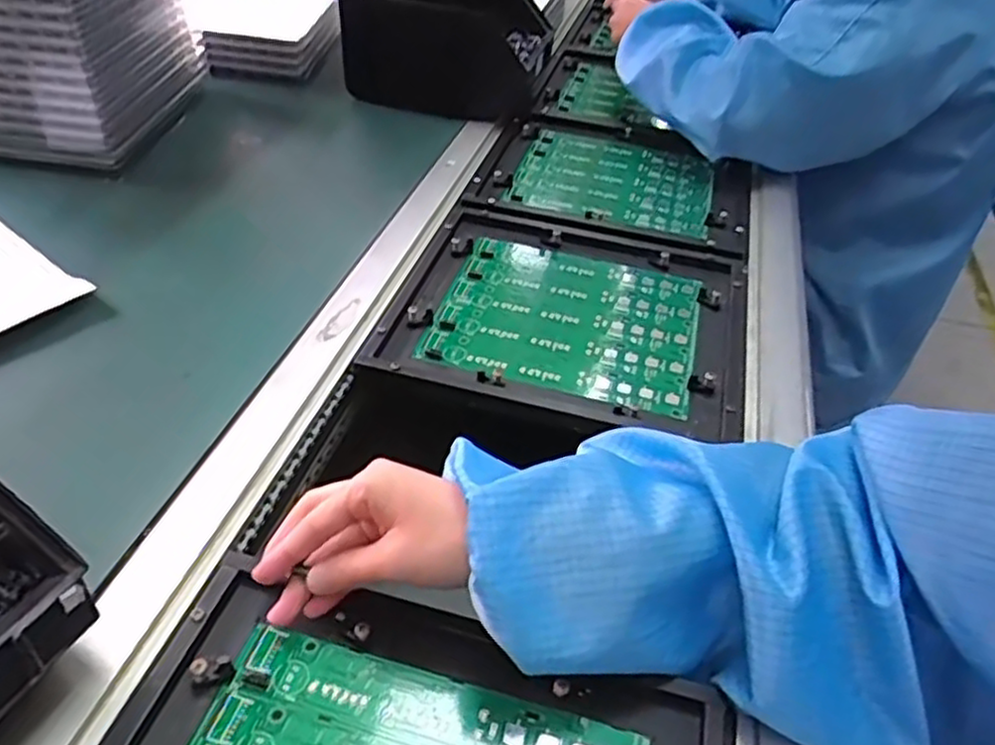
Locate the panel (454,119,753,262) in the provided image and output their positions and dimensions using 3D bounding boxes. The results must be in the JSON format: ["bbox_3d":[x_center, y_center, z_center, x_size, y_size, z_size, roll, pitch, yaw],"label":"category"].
[{"bbox_3d":[0.123,-0.198,0.751,0.263,0.016,0.231,14,43,7],"label":"panel"}]

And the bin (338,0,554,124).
[{"bbox_3d":[-0.053,-0.386,0.854,0.219,0.121,0.132,10,42,6],"label":"bin"}]

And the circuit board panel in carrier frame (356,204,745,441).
[{"bbox_3d":[0.060,-0.048,0.590,0.266,0.016,0.233,14,43,8],"label":"circuit board panel in carrier frame"}]

